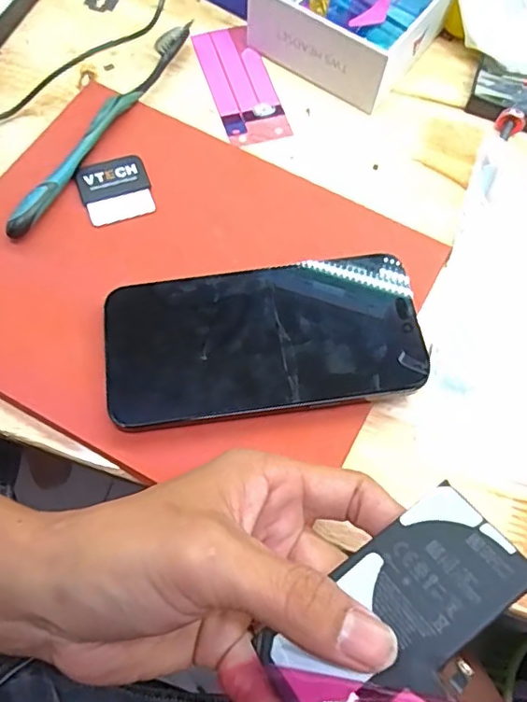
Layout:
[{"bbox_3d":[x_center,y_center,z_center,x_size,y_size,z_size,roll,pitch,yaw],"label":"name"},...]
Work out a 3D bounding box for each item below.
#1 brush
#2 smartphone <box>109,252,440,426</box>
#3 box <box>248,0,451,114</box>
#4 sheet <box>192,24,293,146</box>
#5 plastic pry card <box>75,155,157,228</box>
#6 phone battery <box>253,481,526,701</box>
[{"bbox_3d":[-0.094,-0.138,0.341,0.010,0.016,0.183,27,69,9],"label":"brush"},{"bbox_3d":[0.000,-0.007,0.291,0.158,0.015,0.078,-6,68,-5],"label":"smartphone"},{"bbox_3d":[0.059,-0.229,0.374,0.105,0.047,0.102,33,70,11],"label":"box"},{"bbox_3d":[-0.016,-0.180,0.381,0.040,0.007,0.103,-19,68,-2],"label":"sheet"},{"bbox_3d":[-0.085,-0.094,0.327,0.039,0.006,0.040,-20,70,-10],"label":"plastic pry card"},{"bbox_3d":[0.050,0.094,0.181,0.088,0.004,0.065,-36,53,-10],"label":"phone battery"}]

